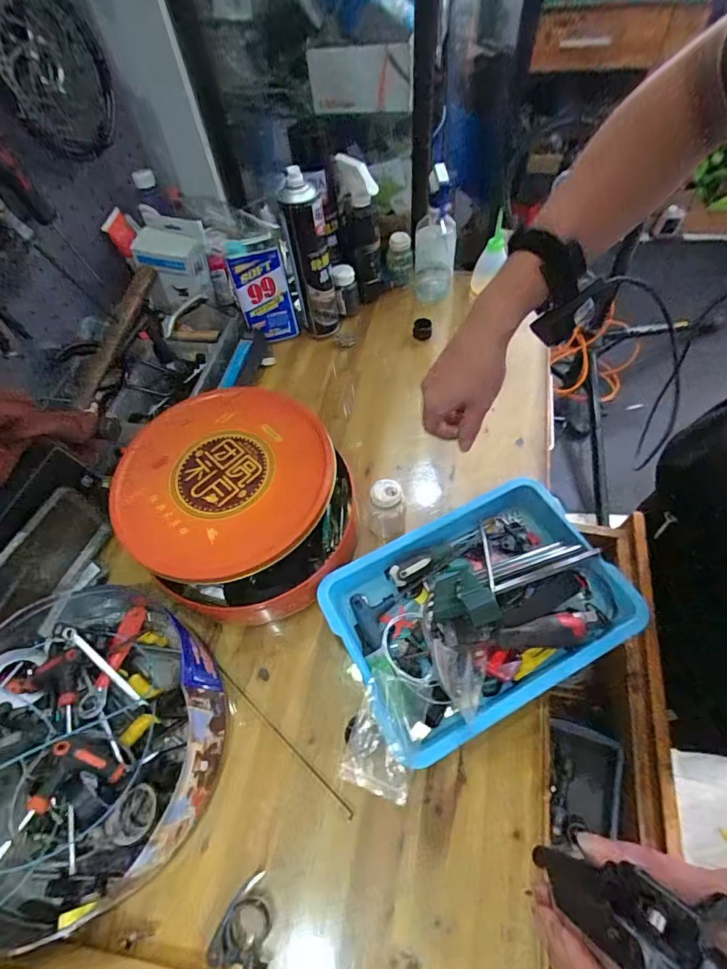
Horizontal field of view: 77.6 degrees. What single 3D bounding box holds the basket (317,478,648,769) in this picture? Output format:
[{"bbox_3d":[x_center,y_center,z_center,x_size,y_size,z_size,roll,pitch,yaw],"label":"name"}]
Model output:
[{"bbox_3d":[0.124,0.143,0.528,0.341,0.068,0.224,-26,59,-12],"label":"basket"}]

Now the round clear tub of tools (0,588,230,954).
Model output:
[{"bbox_3d":[-0.303,0.258,0.466,0.293,0.098,0.289,-2,57,3],"label":"round clear tub of tools"}]

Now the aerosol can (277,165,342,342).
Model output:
[{"bbox_3d":[-0.084,-0.359,0.747,0.067,0.260,0.056,-11,57,-3],"label":"aerosol can"}]

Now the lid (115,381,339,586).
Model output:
[{"bbox_3d":[-0.173,-0.015,0.564,0.266,0.016,0.264,-2,57,3],"label":"lid"}]

